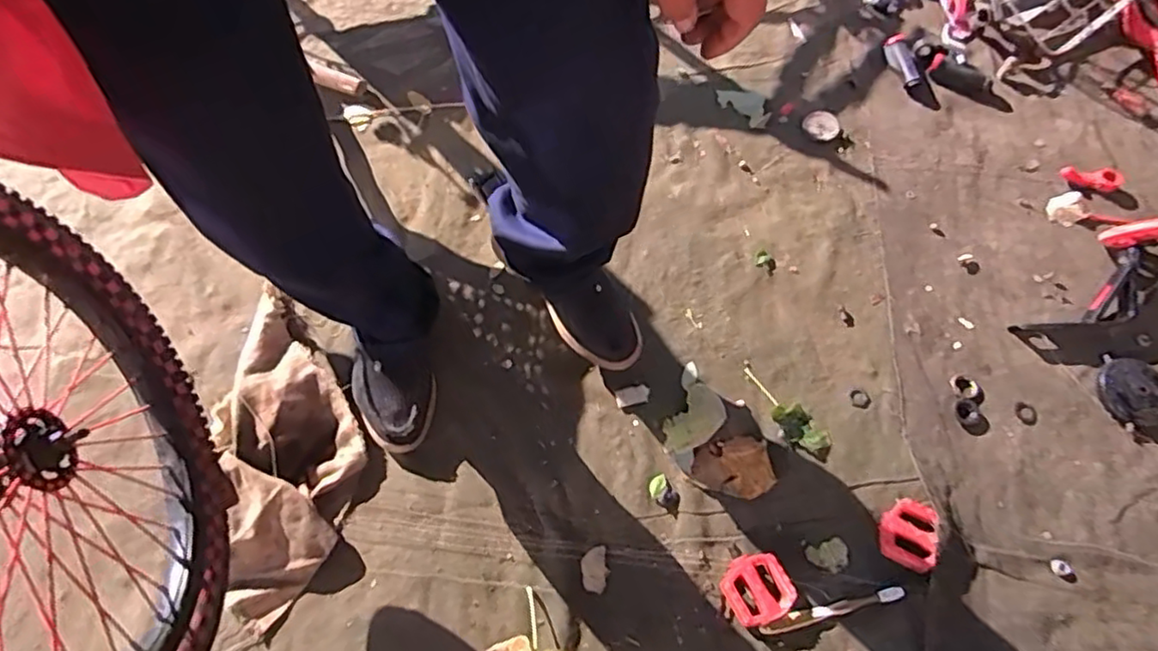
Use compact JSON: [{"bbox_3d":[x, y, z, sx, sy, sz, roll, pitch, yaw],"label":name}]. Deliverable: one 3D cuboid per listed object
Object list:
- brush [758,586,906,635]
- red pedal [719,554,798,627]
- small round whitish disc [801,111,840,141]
[{"bbox_3d":[0.302,0.341,0.789,0.174,0.018,0.018,-13,68,-5],"label":"brush"},{"bbox_3d":[0.219,0.323,0.812,0.078,0.023,0.077,-23,69,-9],"label":"red pedal"},{"bbox_3d":[0.402,-0.332,1.094,0.060,0.013,0.047,29,70,12],"label":"small round whitish disc"}]

